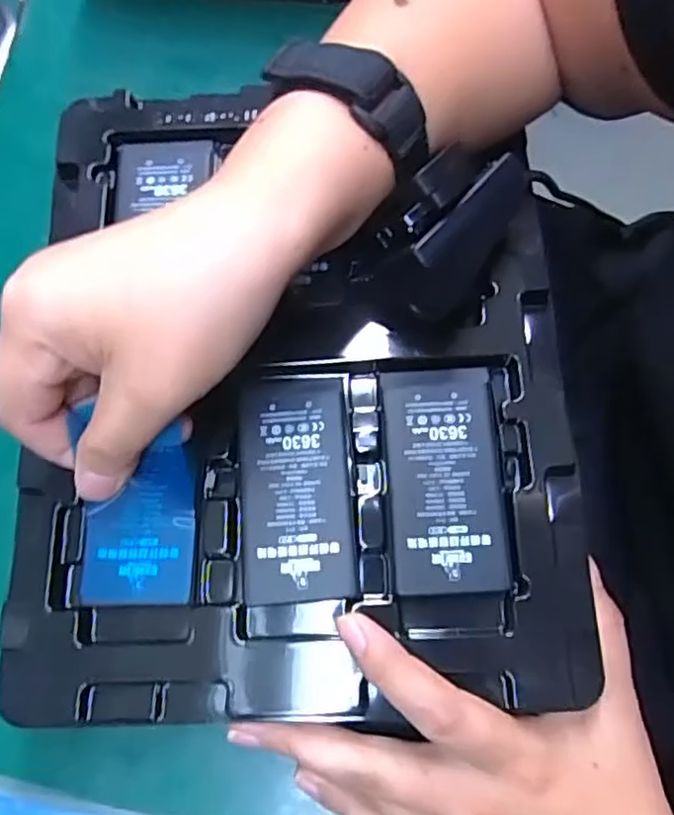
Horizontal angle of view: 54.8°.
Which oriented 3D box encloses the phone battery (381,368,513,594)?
[{"bbox_3d":[0.042,0.027,0.256,0.044,0.005,0.087,-3,73,2],"label":"phone battery"}]

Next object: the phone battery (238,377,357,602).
[{"bbox_3d":[-0.017,0.030,0.258,0.043,0.005,0.087,-4,72,1],"label":"phone battery"}]

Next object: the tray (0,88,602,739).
[{"bbox_3d":[-0.018,-0.019,0.270,0.215,0.020,0.266,-3,73,-3],"label":"tray"}]

